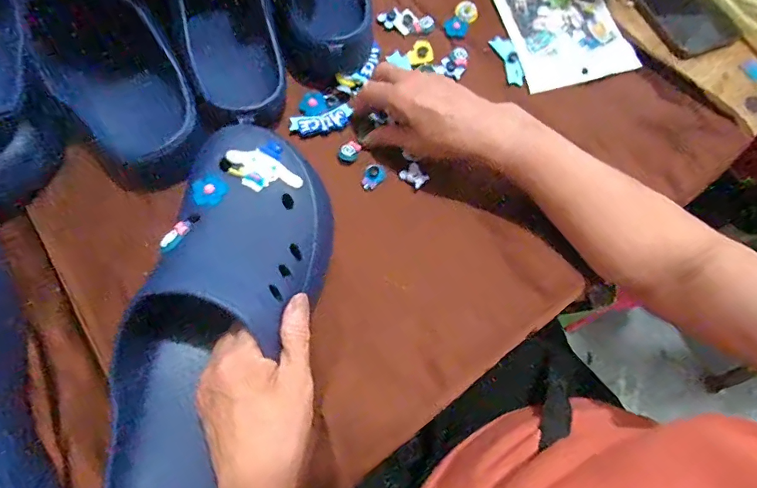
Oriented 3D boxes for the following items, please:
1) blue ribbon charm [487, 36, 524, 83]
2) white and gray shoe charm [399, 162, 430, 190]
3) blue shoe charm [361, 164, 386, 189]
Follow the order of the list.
[{"bbox_3d":[0.137,-0.194,0.467,0.020,0.009,0.066,-14,72,-9],"label":"blue ribbon charm"},{"bbox_3d":[0.032,-0.062,0.410,0.020,0.005,0.027,-33,56,-2],"label":"white and gray shoe charm"},{"bbox_3d":[-0.005,-0.062,0.414,0.018,0.011,0.027,22,72,9],"label":"blue shoe charm"}]

